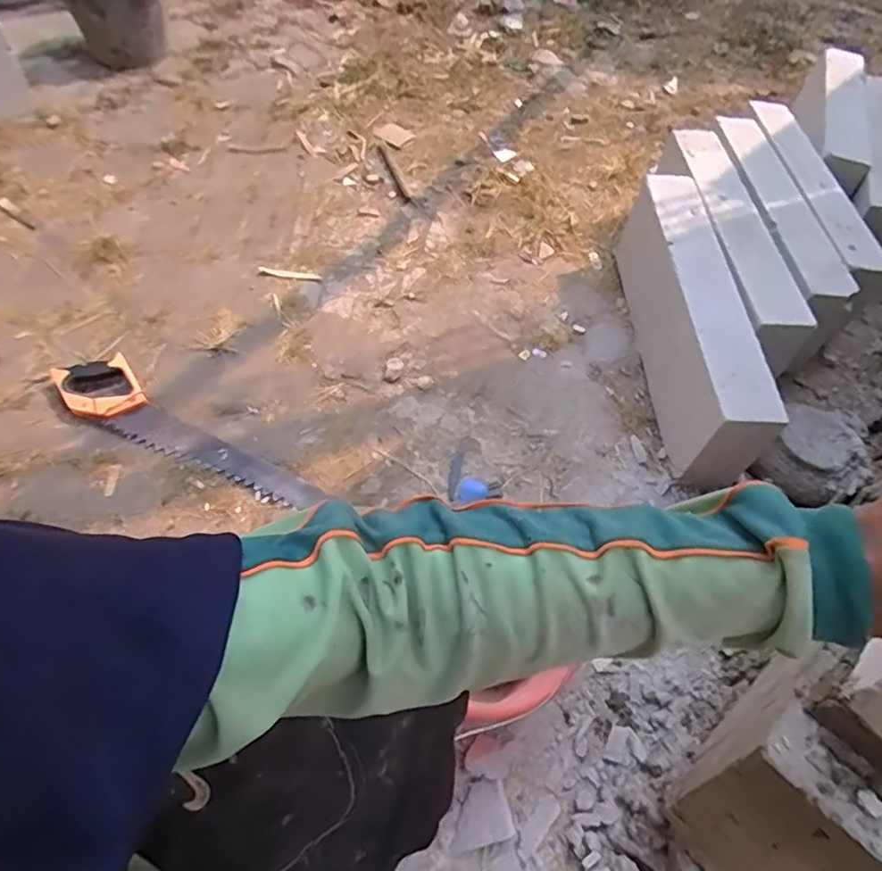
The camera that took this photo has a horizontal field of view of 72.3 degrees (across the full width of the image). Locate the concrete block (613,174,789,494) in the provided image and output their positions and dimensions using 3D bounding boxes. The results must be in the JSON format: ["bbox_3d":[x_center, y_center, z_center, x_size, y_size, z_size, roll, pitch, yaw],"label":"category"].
[{"bbox_3d":[0.448,-0.214,1.114,0.112,0.204,0.584,-1,55,-2],"label":"concrete block"}]

